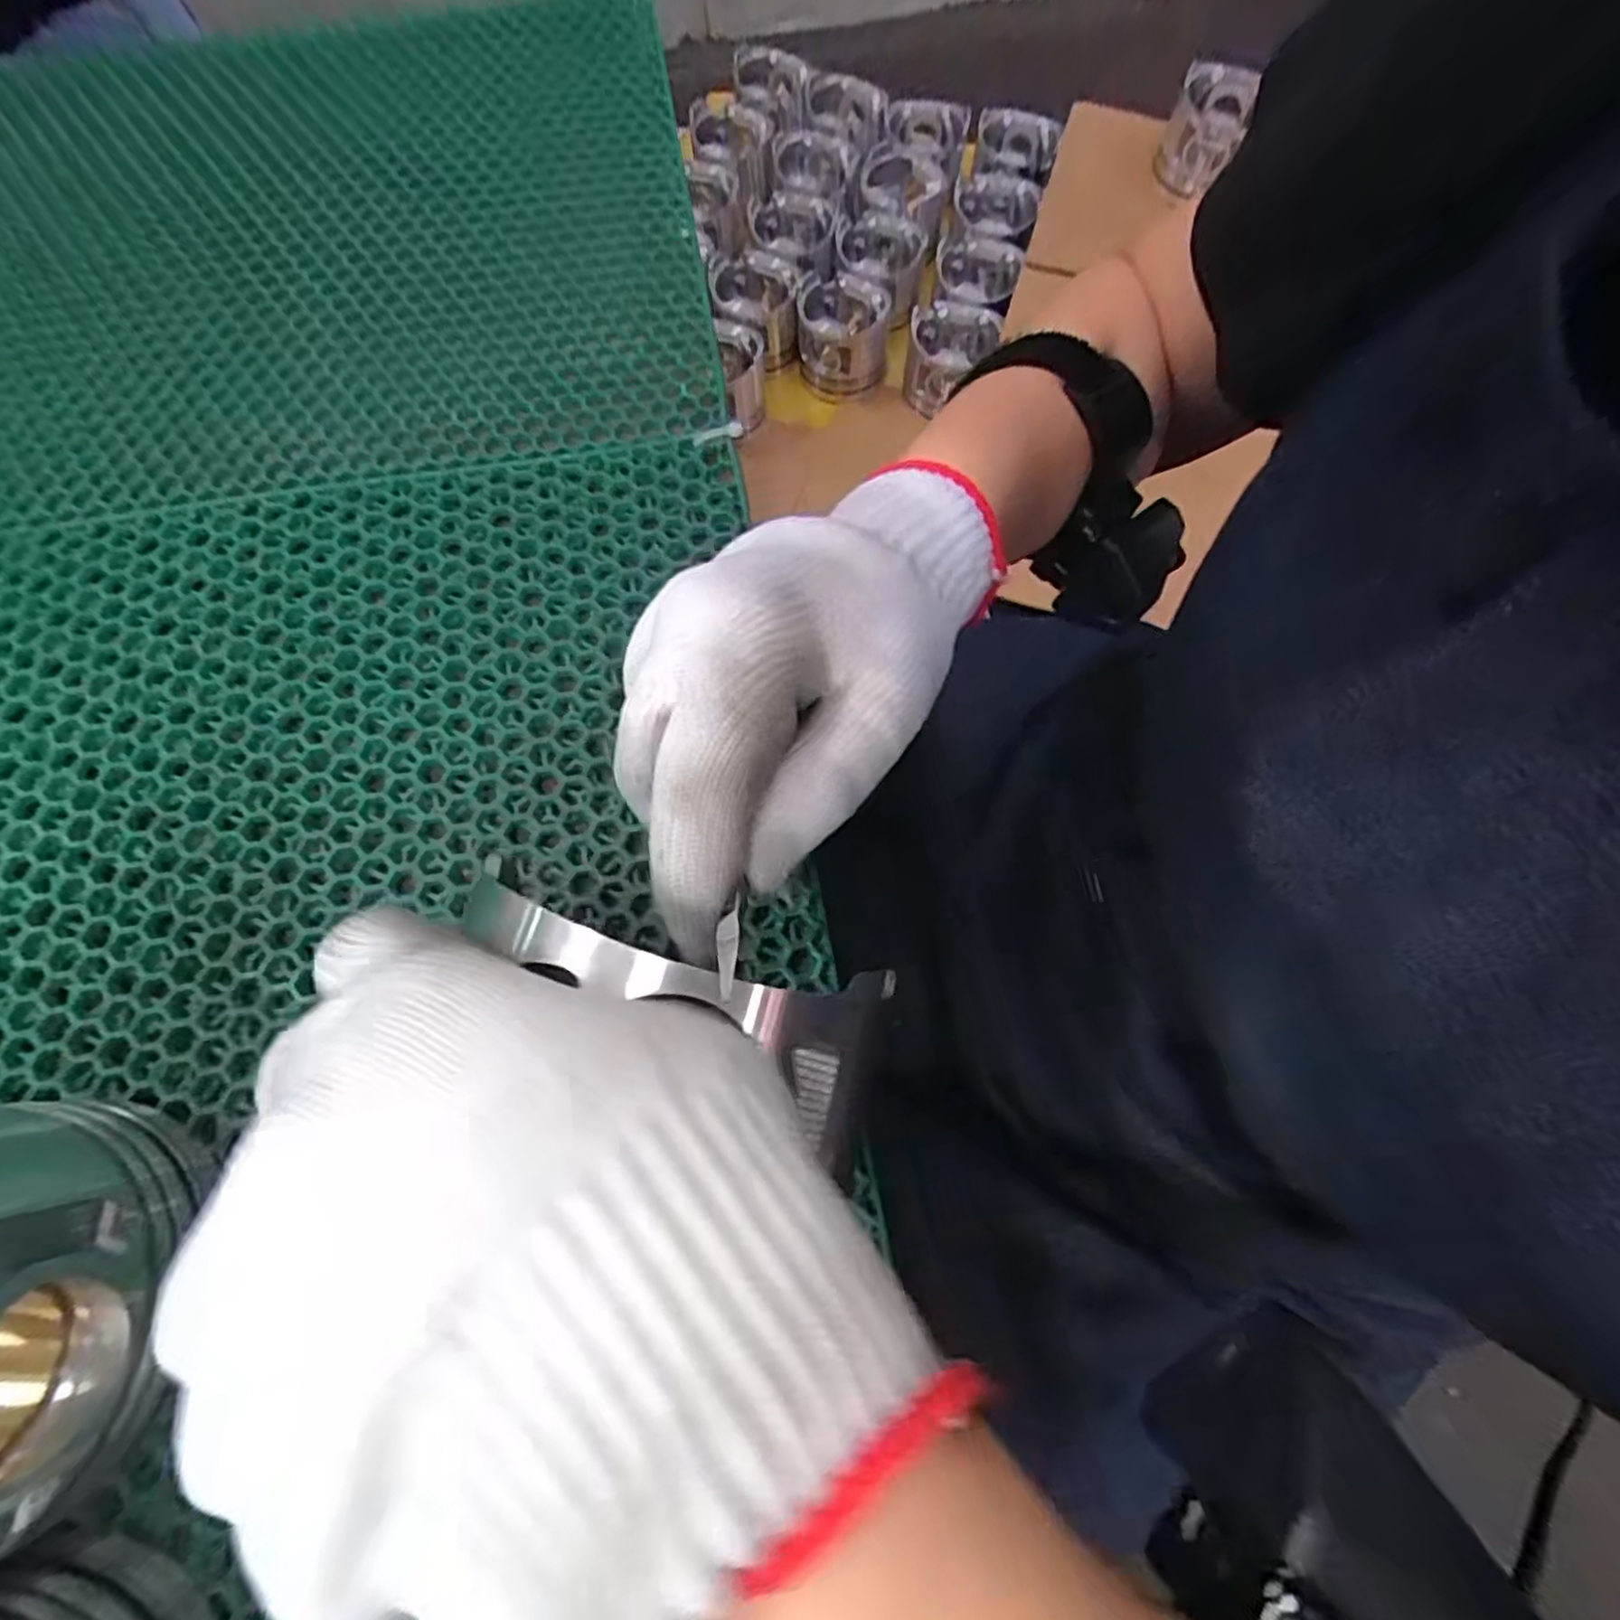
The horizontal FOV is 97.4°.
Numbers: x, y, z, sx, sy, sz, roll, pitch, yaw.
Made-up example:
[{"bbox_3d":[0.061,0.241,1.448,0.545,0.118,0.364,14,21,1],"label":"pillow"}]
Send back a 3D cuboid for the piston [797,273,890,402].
[{"bbox_3d":[0.041,-0.620,0.923,0.113,0.102,0.115,0,72,0],"label":"piston"}]

